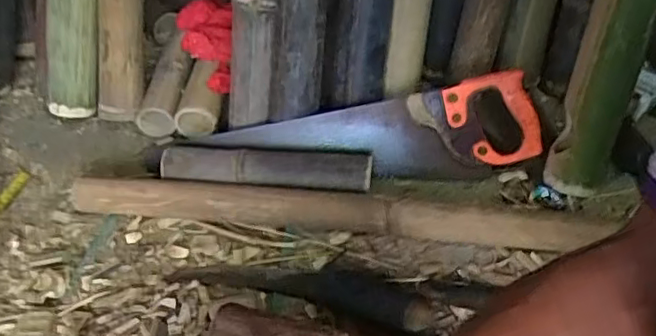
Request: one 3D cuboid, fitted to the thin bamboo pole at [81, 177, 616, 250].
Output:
[{"bbox_3d":[0.001,0.056,0.736,0.637,0.051,0.043,3,42,8],"label":"thin bamboo pole"}]

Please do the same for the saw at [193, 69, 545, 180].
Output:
[{"bbox_3d":[0.061,-0.030,0.802,0.406,0.118,0.017,-10,16,9],"label":"saw"}]

